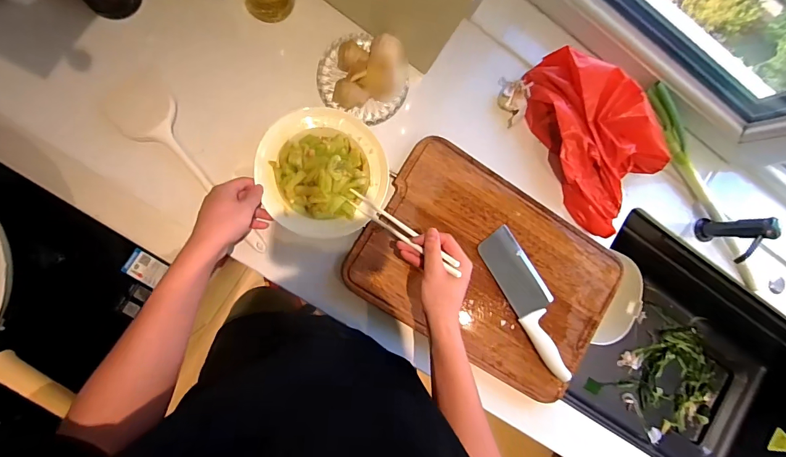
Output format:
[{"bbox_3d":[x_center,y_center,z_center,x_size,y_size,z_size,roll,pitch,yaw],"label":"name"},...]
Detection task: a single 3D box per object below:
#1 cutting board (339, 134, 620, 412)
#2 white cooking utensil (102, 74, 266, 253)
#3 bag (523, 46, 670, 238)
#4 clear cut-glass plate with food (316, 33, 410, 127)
[{"bbox_3d":[0.168,0.070,0.667,0.431,0.018,0.294,31,84,-6],"label":"cutting board"},{"bbox_3d":[-0.302,-0.099,0.601,0.088,0.023,0.321,-44,97,-8],"label":"white cooking utensil"},{"bbox_3d":[0.348,-0.156,0.677,0.149,0.105,0.317,-30,94,-9],"label":"bag"},{"bbox_3d":[-0.047,-0.250,0.641,0.144,0.047,0.131,0,88,-8],"label":"clear cut-glass plate with food"}]

